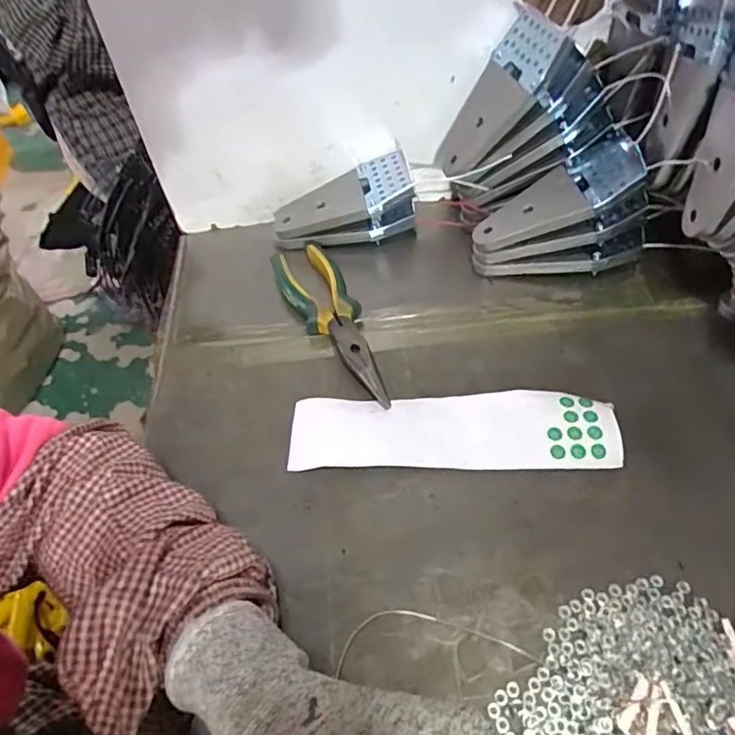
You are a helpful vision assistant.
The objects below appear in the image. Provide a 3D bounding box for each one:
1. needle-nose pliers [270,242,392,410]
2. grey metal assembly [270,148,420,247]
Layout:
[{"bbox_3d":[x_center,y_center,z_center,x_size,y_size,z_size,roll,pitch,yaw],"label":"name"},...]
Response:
[{"bbox_3d":[-0.034,-0.042,0.459,0.055,0.020,0.195,-17,51,-9],"label":"needle-nose pliers"},{"bbox_3d":[-0.024,-0.159,0.531,0.140,0.067,0.069,3,50,8],"label":"grey metal assembly"}]

